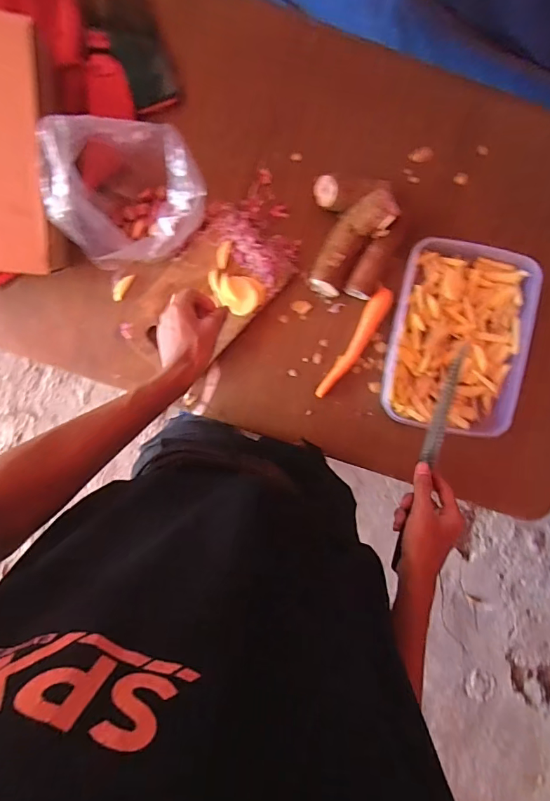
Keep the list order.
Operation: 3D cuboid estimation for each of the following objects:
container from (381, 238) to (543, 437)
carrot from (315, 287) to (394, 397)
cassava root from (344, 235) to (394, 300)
[{"bbox_3d":[0.271,-0.092,0.643,0.193,0.045,0.277,8,93,-5],"label":"container"},{"bbox_3d":[0.120,-0.083,0.645,0.031,0.034,0.181,31,91,-5],"label":"carrot"},{"bbox_3d":[0.141,-0.191,0.623,0.051,0.034,0.092,27,91,-5],"label":"cassava root"}]

